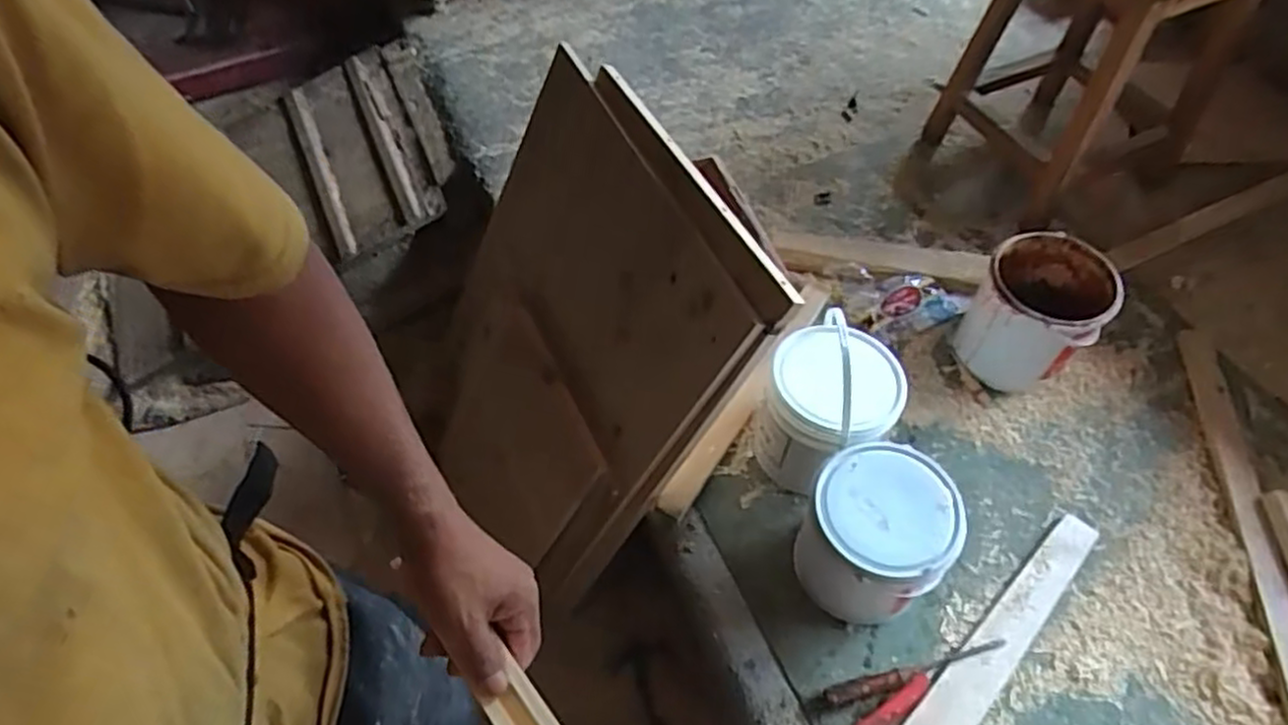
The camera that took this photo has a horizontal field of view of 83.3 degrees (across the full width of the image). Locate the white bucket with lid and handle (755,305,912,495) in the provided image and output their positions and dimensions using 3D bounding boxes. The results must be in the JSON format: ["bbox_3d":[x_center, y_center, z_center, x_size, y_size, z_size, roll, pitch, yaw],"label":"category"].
[{"bbox_3d":[0.259,0.066,1.025,0.169,0.246,0.171,0,53,0],"label":"white bucket with lid and handle"}]

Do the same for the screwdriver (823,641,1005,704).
[{"bbox_3d":[0.356,0.405,0.944,0.247,0.027,0.023,-10,54,-8],"label":"screwdriver"}]

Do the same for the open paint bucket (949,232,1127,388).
[{"bbox_3d":[0.620,-0.079,1.155,0.177,0.179,0.191,26,57,18],"label":"open paint bucket"}]

